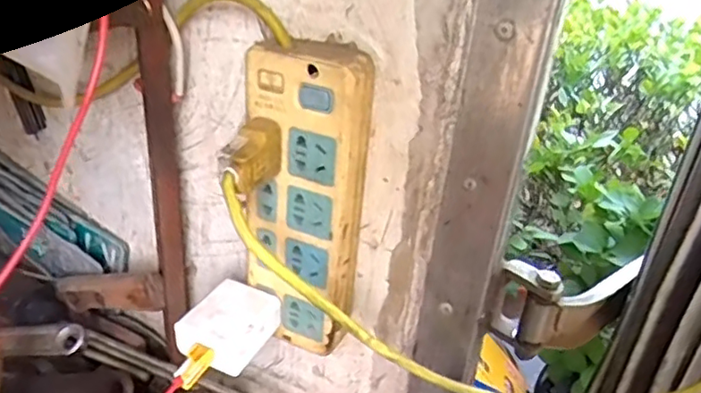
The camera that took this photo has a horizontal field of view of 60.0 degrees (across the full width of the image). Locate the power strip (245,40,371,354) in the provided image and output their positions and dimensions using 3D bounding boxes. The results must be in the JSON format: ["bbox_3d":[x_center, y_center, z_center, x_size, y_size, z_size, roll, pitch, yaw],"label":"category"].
[{"bbox_3d":[-0.031,0.004,0.425,0.075,0.218,0.032,17,31,20],"label":"power strip"}]

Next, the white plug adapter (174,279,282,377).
[{"bbox_3d":[-0.087,0.094,0.447,0.053,0.035,0.061,20,32,25],"label":"white plug adapter"}]

